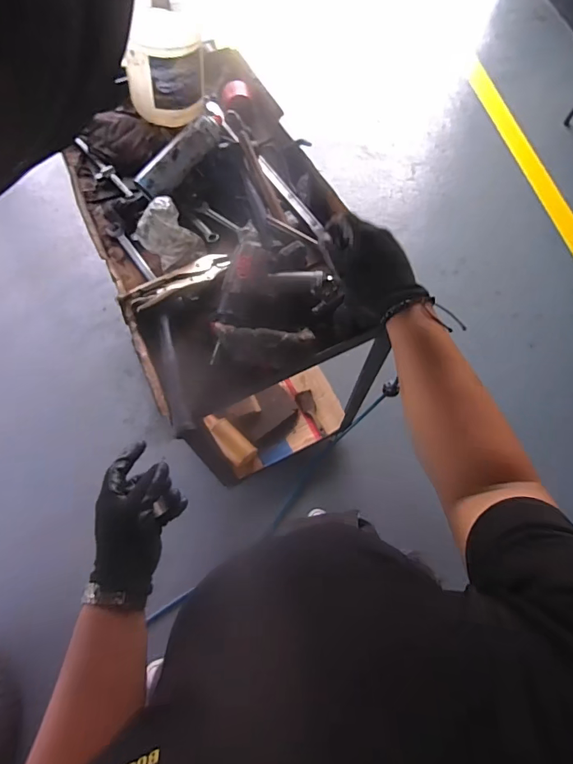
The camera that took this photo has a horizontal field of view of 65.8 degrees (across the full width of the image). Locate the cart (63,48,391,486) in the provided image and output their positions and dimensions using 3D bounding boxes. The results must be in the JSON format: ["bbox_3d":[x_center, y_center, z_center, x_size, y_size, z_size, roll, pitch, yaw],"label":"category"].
[{"bbox_3d":[-0.144,-0.199,1.201,0.447,0.840,0.740,-22,70,-9],"label":"cart"}]

